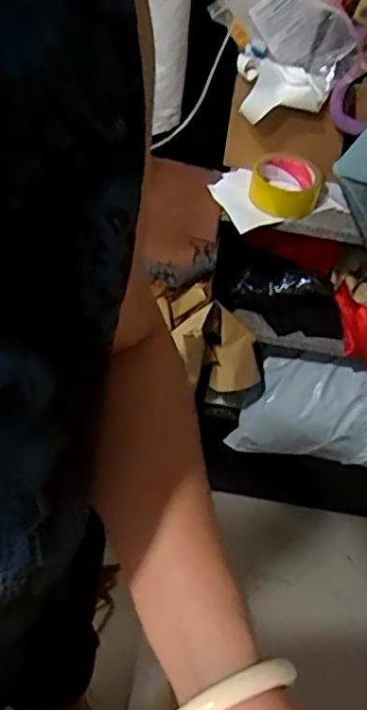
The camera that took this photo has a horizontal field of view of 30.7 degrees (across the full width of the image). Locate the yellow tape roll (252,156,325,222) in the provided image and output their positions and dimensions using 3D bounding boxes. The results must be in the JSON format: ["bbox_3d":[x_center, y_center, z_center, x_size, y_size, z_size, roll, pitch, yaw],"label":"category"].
[{"bbox_3d":[0.143,-0.236,0.934,0.091,0.044,0.088,2,52,-3],"label":"yellow tape roll"}]

